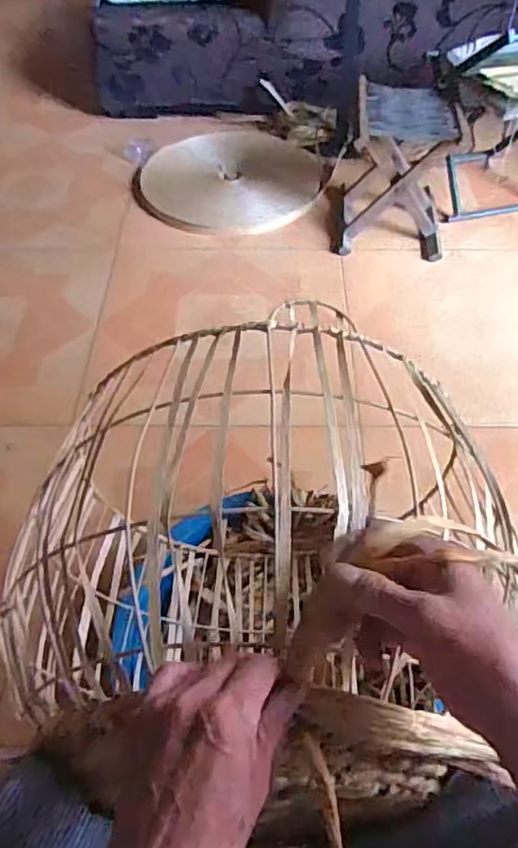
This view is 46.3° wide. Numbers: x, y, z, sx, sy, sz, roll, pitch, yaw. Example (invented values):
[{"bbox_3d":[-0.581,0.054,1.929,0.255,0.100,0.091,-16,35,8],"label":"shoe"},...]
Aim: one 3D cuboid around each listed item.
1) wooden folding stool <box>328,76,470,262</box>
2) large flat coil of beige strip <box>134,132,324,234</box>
[{"bbox_3d":[0.350,-0.673,1.554,0.296,0.309,0.382,8,53,7],"label":"wooden folding stool"},{"bbox_3d":[-0.090,-0.716,1.765,0.519,0.018,0.511,0,52,0],"label":"large flat coil of beige strip"}]

